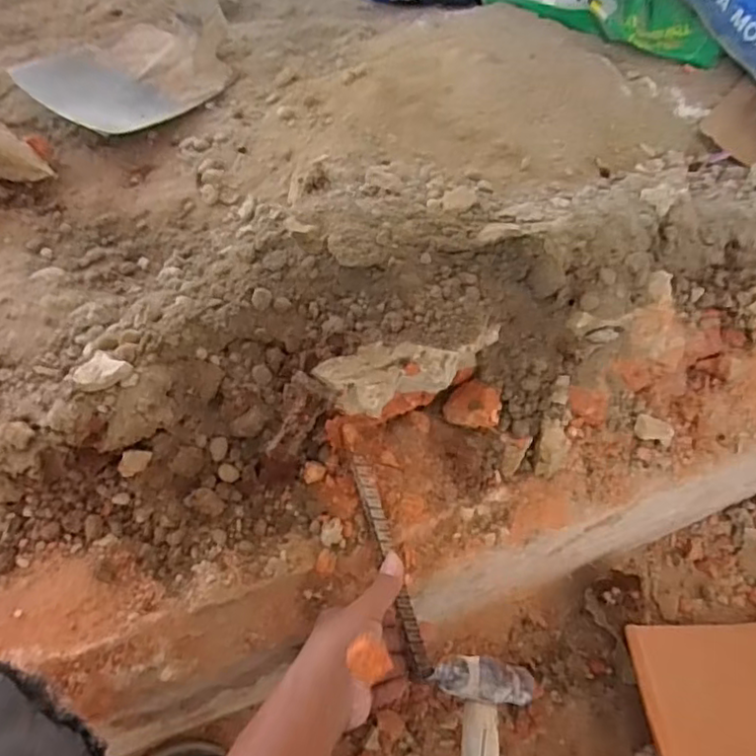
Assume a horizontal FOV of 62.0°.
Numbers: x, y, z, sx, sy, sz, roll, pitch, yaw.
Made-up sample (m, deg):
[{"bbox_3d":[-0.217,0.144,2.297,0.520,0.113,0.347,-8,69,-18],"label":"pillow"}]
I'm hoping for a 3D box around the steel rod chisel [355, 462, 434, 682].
[{"bbox_3d":[0.011,0.157,0.527,0.016,0.011,0.187,-16,87,-14],"label":"steel rod chisel"}]

